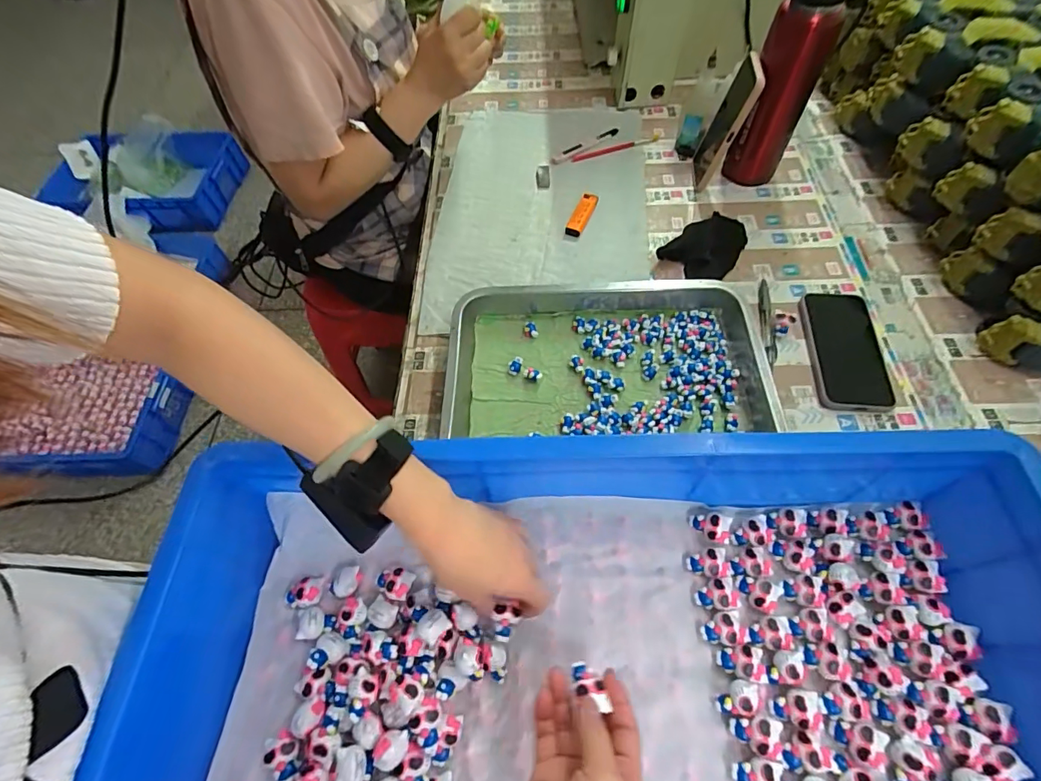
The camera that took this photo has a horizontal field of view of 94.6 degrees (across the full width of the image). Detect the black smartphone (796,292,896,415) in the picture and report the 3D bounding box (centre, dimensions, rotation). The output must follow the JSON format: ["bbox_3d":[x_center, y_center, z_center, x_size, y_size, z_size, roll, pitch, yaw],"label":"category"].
[{"bbox_3d":[0.386,-0.048,0.573,0.081,0.013,0.168,3,62,6],"label":"black smartphone"}]

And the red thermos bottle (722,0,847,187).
[{"bbox_3d":[0.340,-0.394,0.622,0.070,0.264,0.073,26,66,16],"label":"red thermos bottle"}]

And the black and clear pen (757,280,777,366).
[{"bbox_3d":[0.305,-0.087,0.593,0.017,0.005,0.128,6,62,7],"label":"black and clear pen"}]

